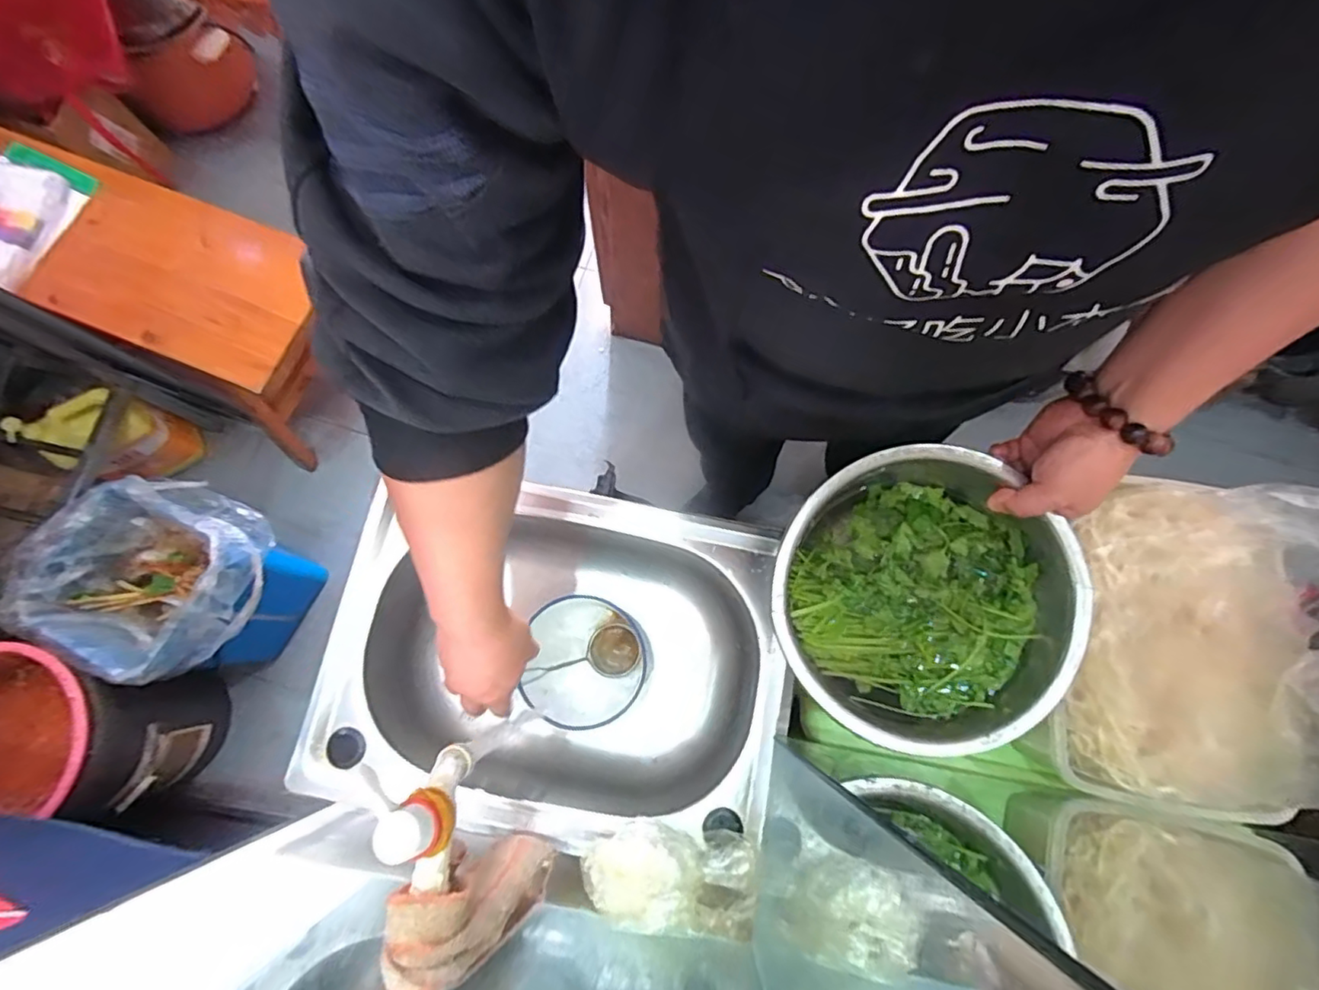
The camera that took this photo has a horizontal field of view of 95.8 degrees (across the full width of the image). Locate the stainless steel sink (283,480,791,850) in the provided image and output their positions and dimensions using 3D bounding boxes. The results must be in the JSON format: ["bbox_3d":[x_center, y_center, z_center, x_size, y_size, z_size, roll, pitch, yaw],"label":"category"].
[{"bbox_3d":[-0.105,0.181,0.683,0.464,0.161,0.333,8,76,2],"label":"stainless steel sink"}]

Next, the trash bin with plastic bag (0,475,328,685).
[{"bbox_3d":[-0.879,0.162,1.145,0.295,0.390,0.314,27,77,7],"label":"trash bin with plastic bag"}]

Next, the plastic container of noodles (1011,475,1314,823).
[{"bbox_3d":[0.466,0.136,0.548,0.174,0.096,0.285,12,76,3],"label":"plastic container of noodles"}]

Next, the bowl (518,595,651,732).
[{"bbox_3d":[-0.088,0.205,0.721,0.144,0.055,0.151,0,75,0],"label":"bowl"}]

